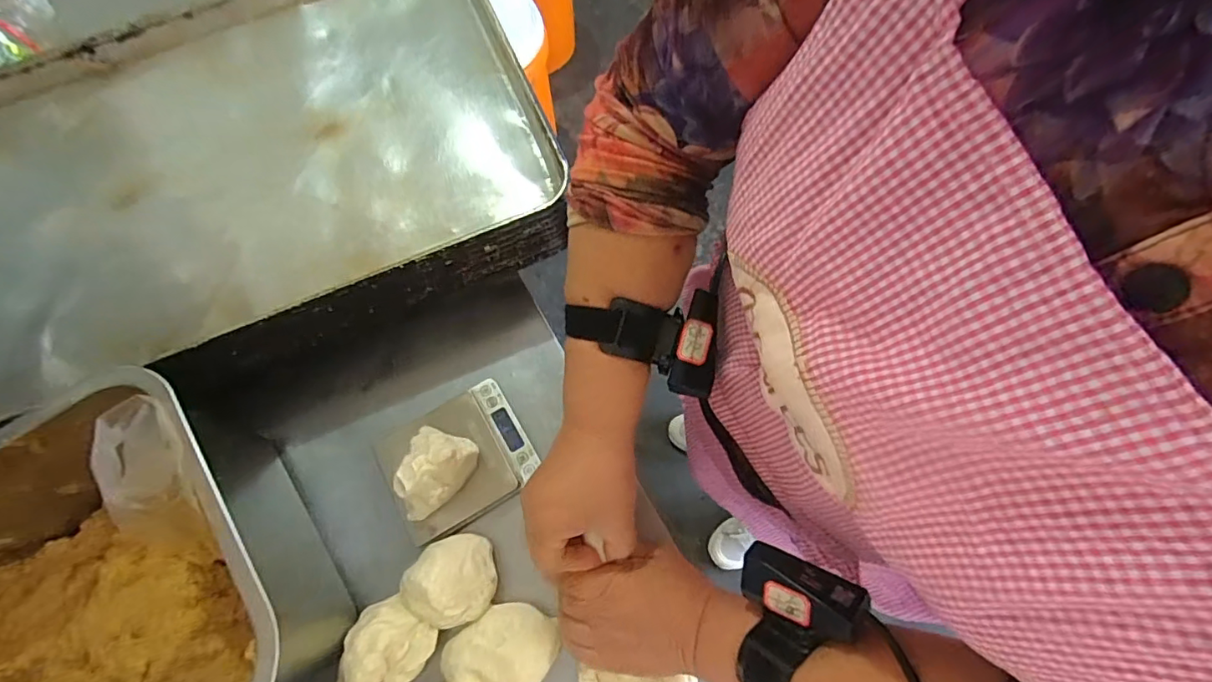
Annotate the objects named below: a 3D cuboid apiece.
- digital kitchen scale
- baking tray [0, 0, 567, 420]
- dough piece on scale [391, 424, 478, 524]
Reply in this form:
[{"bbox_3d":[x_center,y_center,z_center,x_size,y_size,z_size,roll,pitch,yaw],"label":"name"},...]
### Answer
[{"bbox_3d":[-0.132,0.104,0.474,0.122,0.016,0.102,-31,71,-8],"label":"digital kitchen scale"},{"bbox_3d":[-0.375,-0.174,0.517,0.597,0.044,0.385,-23,73,-5],"label":"baking tray"},{"bbox_3d":[-0.143,0.112,0.441,0.056,0.058,0.071,16,72,9],"label":"dough piece on scale"}]

